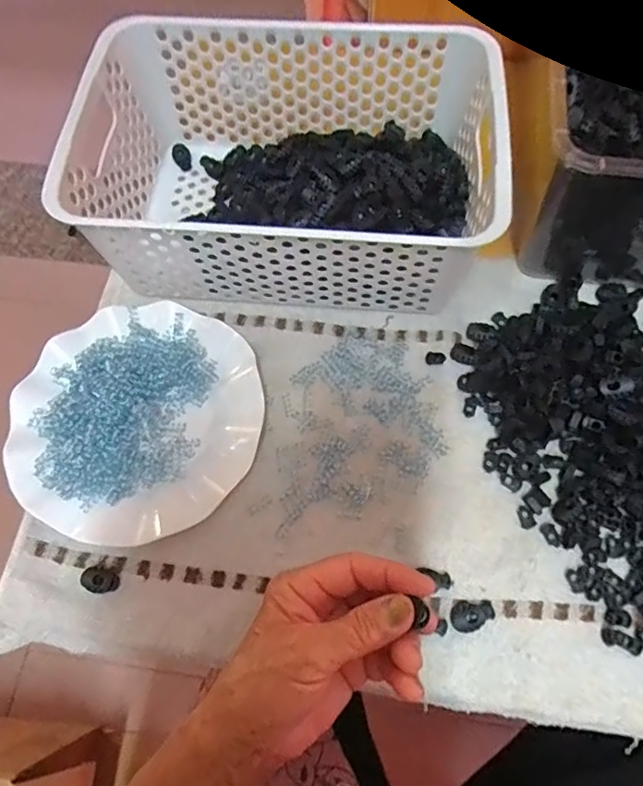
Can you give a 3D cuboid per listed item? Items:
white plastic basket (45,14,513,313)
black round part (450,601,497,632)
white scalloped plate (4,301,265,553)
[{"bbox_3d":[-0.023,-0.178,0.424,0.300,0.110,0.200,4,69,3],"label":"white plastic basket"},{"bbox_3d":[0.101,0.149,0.349,0.027,0.008,0.019,-1,69,1],"label":"black round part"},{"bbox_3d":[-0.136,0.018,0.393,0.179,0.033,0.181,-1,69,1],"label":"white scalloped plate"}]

